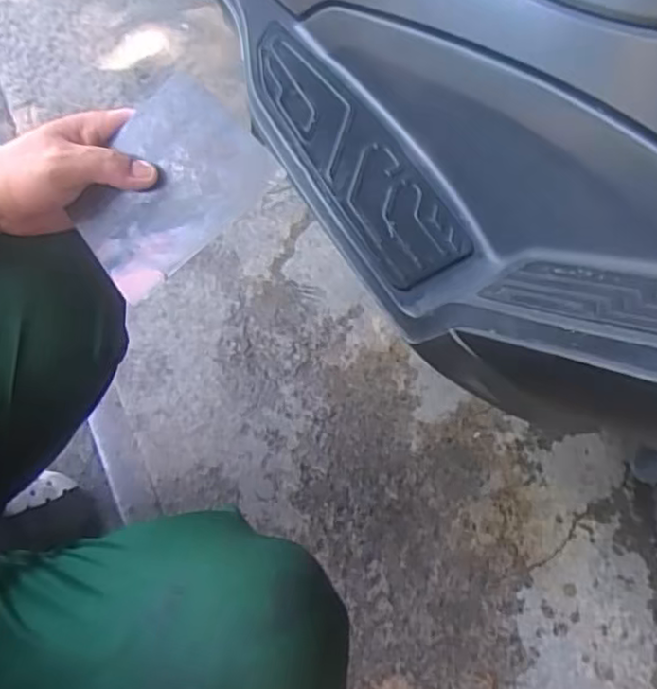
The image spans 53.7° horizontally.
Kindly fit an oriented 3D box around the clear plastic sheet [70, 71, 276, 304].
[{"bbox_3d":[-0.112,-0.103,0.443,0.097,0.010,0.136,46,104,3],"label":"clear plastic sheet"}]

